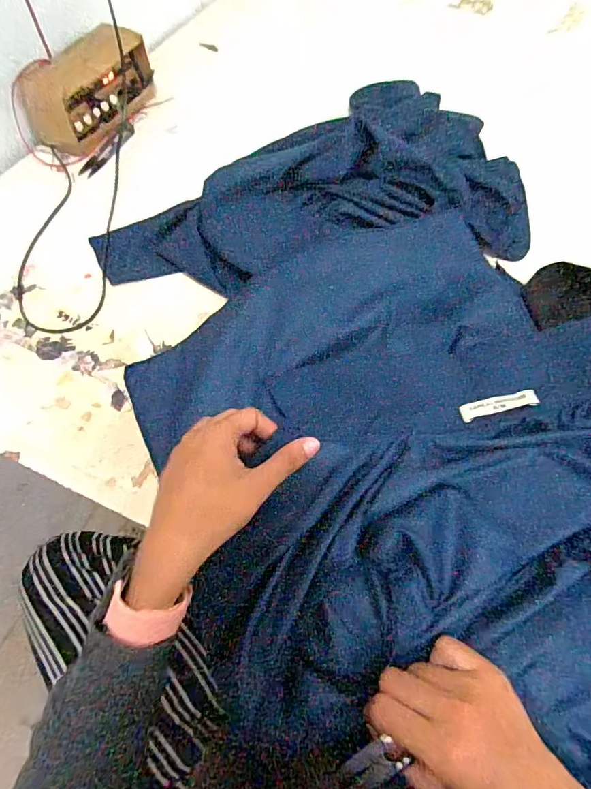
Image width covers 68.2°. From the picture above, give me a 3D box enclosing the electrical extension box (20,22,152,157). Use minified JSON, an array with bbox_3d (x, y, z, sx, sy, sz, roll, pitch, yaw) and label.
[{"bbox_3d":[-0.279,-0.421,0.604,0.072,0.083,0.189,30,66,15],"label":"electrical extension box"}]

